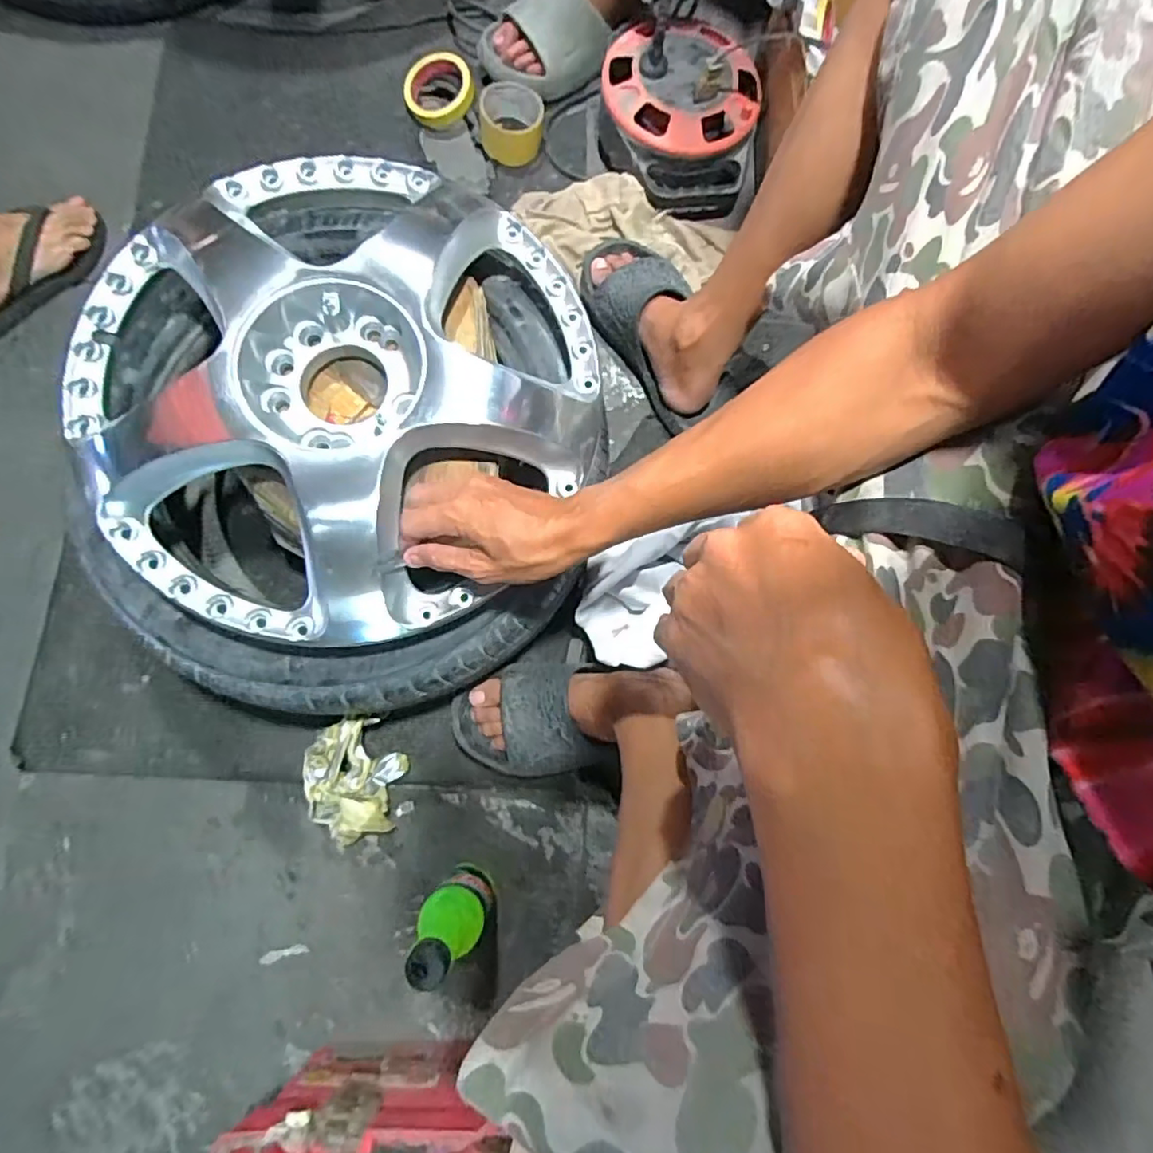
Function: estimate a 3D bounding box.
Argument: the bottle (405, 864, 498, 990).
[{"bbox_3d":[-0.106,0.298,0.535,0.057,0.211,0.046,31,77,6],"label":"bottle"}]

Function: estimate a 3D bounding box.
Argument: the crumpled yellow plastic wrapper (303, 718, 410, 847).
[{"bbox_3d":[-0.223,0.209,0.624,0.088,0.059,0.116,-8,76,-4],"label":"crumpled yellow plastic wrapper"}]

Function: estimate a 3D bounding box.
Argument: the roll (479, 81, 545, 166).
[{"bbox_3d":[-0.088,-0.606,0.816,0.085,0.049,0.086,-3,76,-3],"label":"roll"}]

